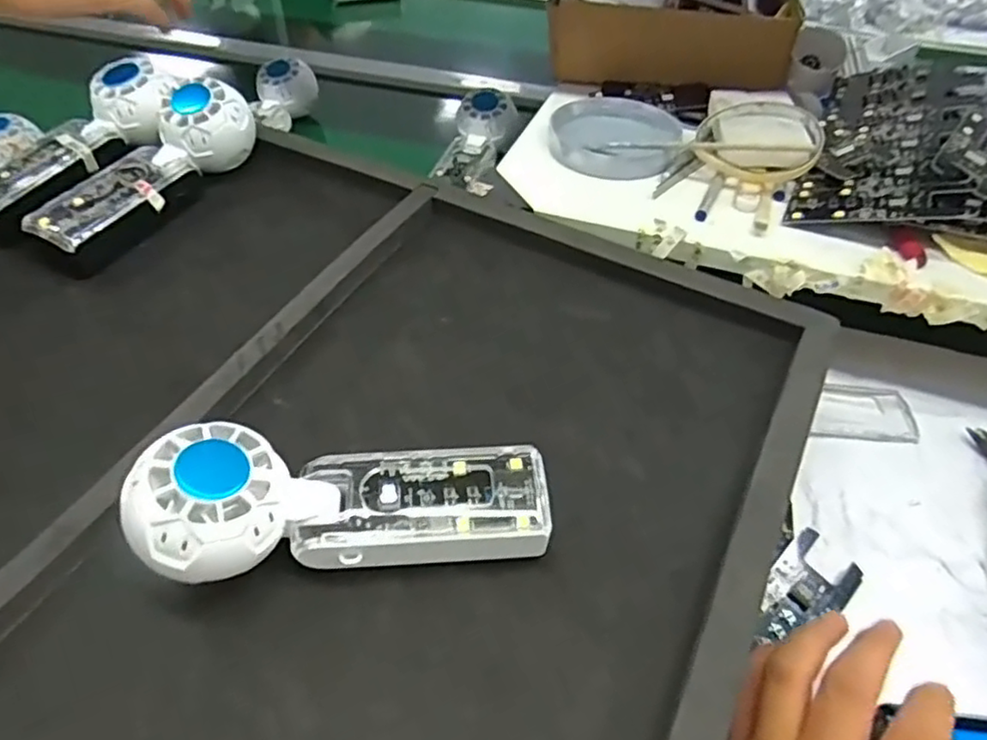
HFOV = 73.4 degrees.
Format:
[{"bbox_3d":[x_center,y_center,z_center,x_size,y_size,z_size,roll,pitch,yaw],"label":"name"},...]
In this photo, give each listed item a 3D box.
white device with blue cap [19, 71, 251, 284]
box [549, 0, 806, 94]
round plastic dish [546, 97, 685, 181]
[{"bbox_3d":[-0.234,-0.138,0.445,0.060,0.057,0.168,21,50,17],"label":"white device with blue cap"},{"bbox_3d":[0.177,-0.357,0.639,0.202,0.066,0.262,11,48,9],"label":"box"},{"bbox_3d":[0.093,-0.184,0.506,0.099,0.014,0.105,9,48,8],"label":"round plastic dish"}]

